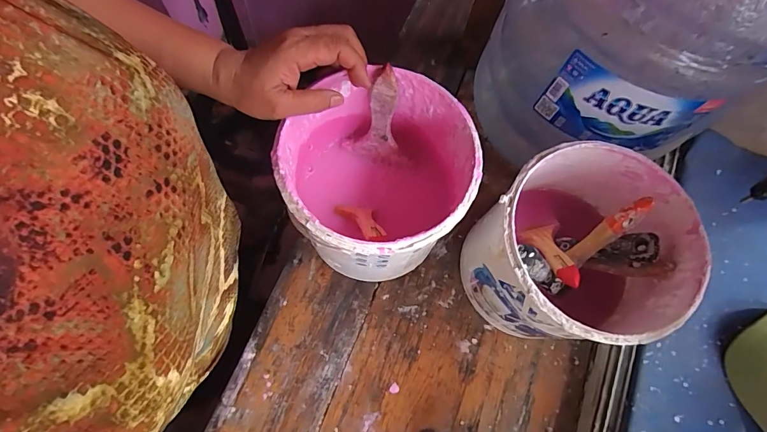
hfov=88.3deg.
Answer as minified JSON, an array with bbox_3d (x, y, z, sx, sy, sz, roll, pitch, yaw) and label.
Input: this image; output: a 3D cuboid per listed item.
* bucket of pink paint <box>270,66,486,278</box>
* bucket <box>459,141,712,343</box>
[{"bbox_3d":[-0.005,-0.032,0.424,0.175,0.168,0.176,0,72,0],"label":"bucket of pink paint"},{"bbox_3d":[0.195,0.042,0.429,0.177,0.181,0.179,1,72,-3],"label":"bucket"}]

